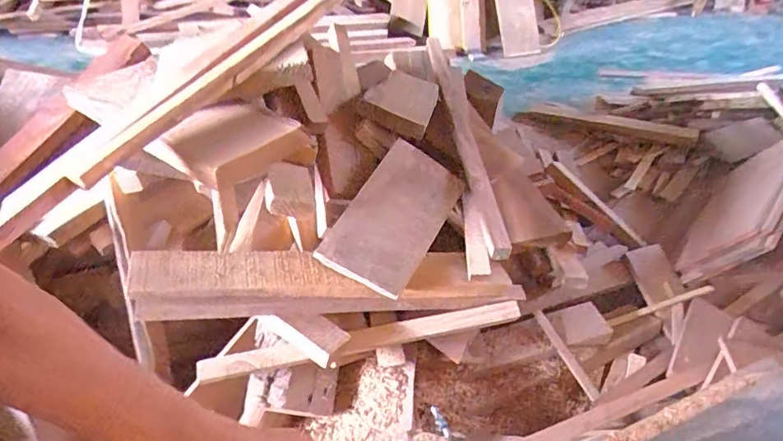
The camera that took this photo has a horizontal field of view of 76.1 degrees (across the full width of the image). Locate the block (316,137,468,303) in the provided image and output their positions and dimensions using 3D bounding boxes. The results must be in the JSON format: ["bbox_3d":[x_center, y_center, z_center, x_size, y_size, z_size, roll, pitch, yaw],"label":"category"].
[{"bbox_3d":[0.011,-0.010,1.241,0.216,0.028,0.404,35,57,-2],"label":"block"}]

